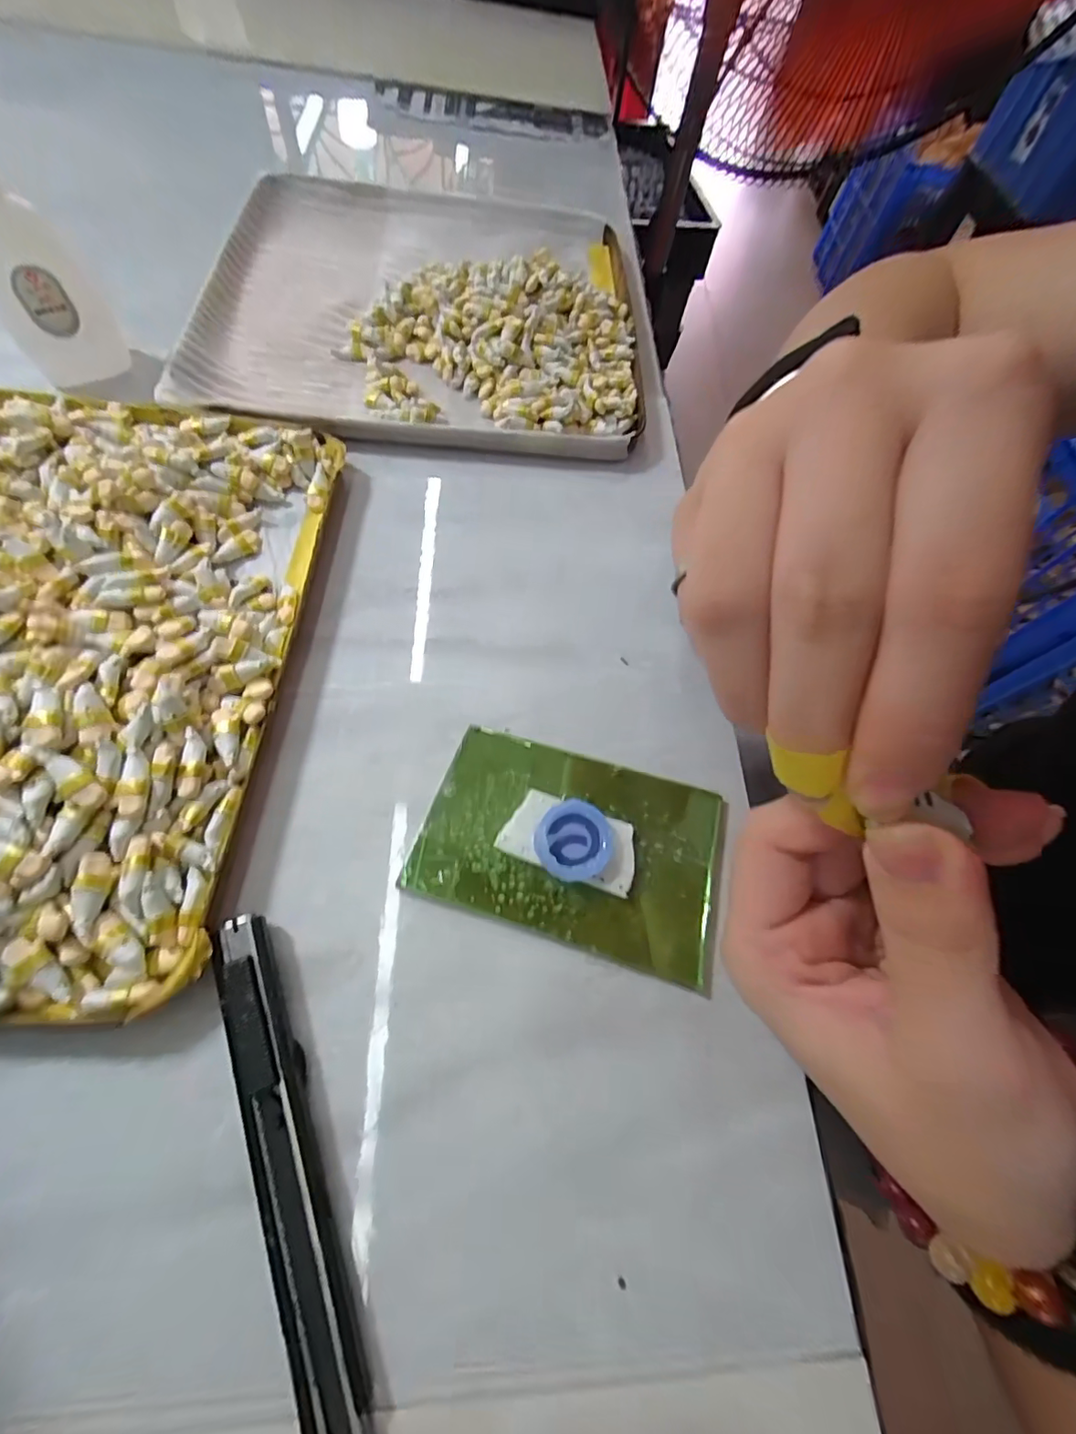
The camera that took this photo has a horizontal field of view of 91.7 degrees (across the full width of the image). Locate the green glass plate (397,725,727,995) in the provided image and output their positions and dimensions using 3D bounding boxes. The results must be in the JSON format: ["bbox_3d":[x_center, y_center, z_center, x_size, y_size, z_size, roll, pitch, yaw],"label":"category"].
[{"bbox_3d":[0.013,0.043,0.185,0.103,0.008,0.065,18,64,1],"label":"green glass plate"}]

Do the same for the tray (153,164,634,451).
[{"bbox_3d":[-0.063,-0.256,0.322,0.247,0.035,0.247,0,60,-4],"label":"tray"}]

